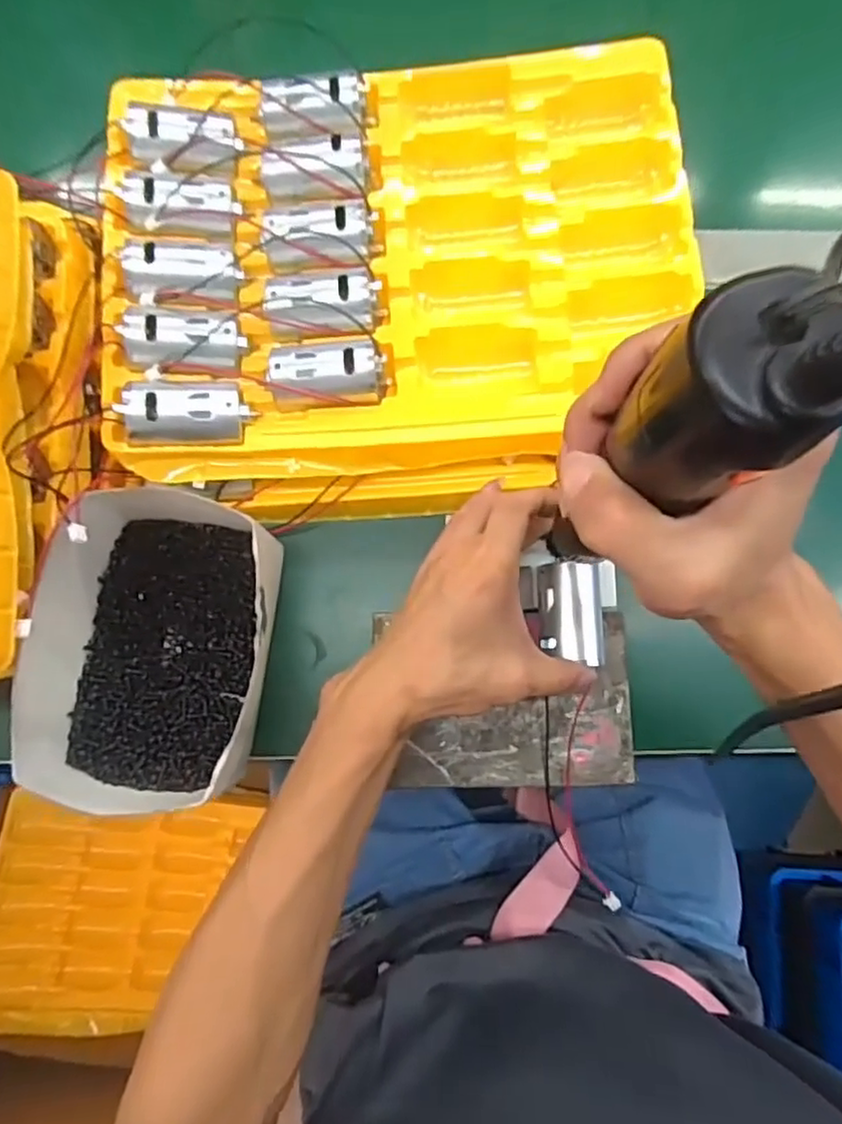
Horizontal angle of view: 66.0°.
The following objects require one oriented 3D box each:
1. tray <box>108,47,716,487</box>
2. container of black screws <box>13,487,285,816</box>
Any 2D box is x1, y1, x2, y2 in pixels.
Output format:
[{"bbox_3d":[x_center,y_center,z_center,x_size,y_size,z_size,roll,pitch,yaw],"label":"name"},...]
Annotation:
[{"bbox_3d":[-0.010,-0.173,0.369,0.321,0.037,0.233,-4,80,-2],"label":"tray"},{"bbox_3d":[-0.135,0.042,0.342,0.107,0.070,0.160,6,80,0],"label":"container of black screws"}]

